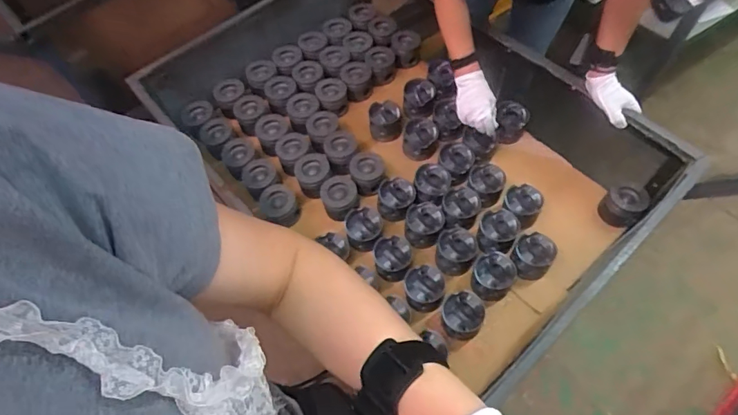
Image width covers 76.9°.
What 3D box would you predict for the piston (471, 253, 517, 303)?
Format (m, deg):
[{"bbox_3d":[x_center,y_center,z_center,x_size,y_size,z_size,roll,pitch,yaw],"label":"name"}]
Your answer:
[{"bbox_3d":[0.285,0.163,1.070,0.089,0.087,0.087,-1,59,2],"label":"piston"}]

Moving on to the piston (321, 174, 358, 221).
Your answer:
[{"bbox_3d":[-0.073,-0.023,1.175,0.093,0.079,0.103,-17,60,-7],"label":"piston"}]

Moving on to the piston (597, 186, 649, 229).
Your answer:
[{"bbox_3d":[0.601,-0.004,1.101,0.084,0.063,0.087,-1,59,2],"label":"piston"}]

